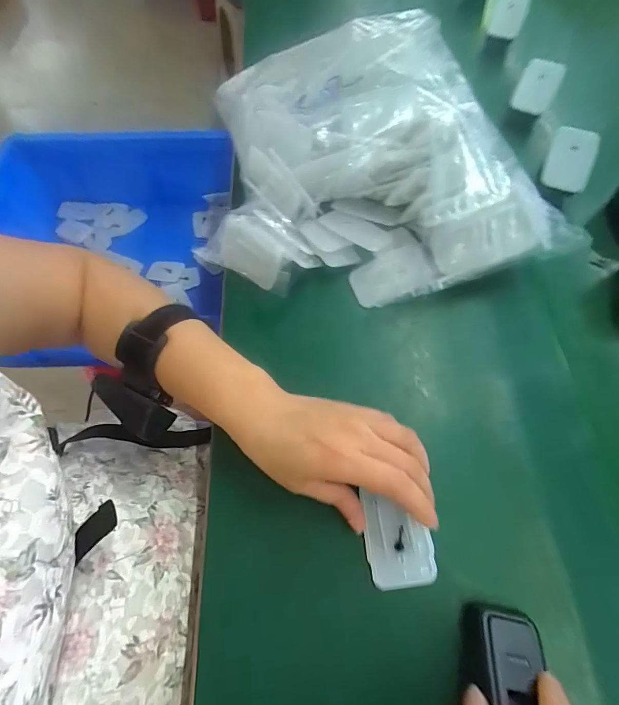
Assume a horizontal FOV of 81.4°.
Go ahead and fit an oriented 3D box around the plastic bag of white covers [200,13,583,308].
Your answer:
[{"bbox_3d":[0.049,-0.180,0.329,0.295,0.093,0.268,-9,65,-2],"label":"plastic bag of white covers"}]

